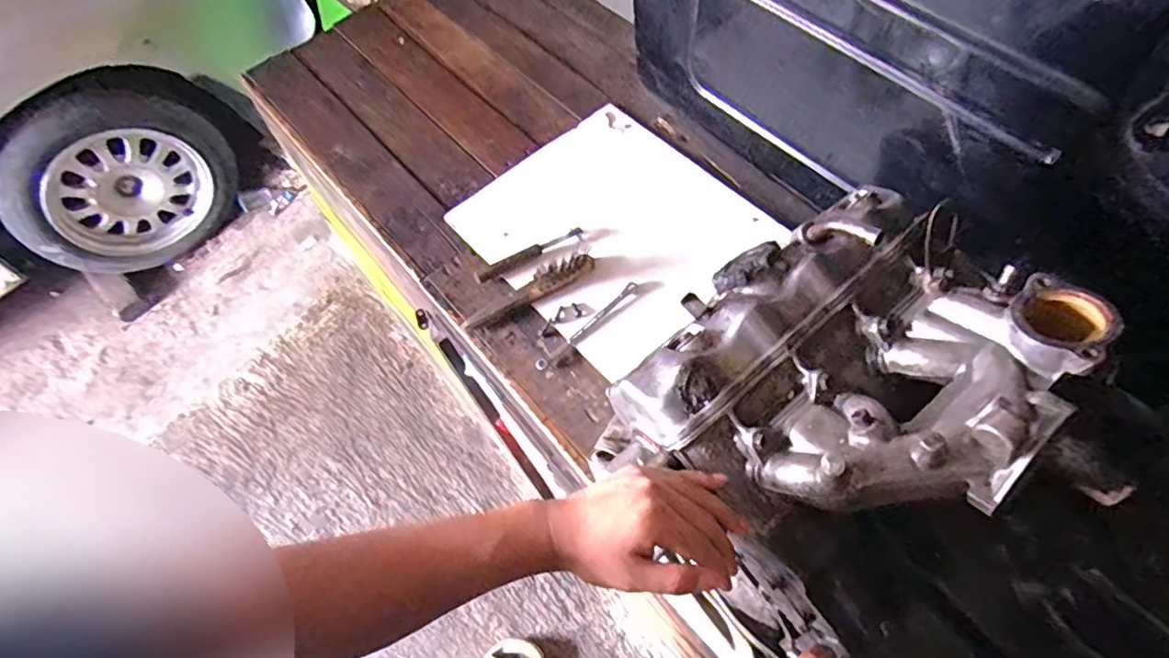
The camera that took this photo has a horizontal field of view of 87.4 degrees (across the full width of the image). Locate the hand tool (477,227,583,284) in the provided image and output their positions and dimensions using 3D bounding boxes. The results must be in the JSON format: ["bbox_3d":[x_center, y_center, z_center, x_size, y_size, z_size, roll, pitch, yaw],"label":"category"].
[{"bbox_3d":[-0.081,-0.110,0.917,0.172,0.021,0.029,-25,63,-14],"label":"hand tool"}]

